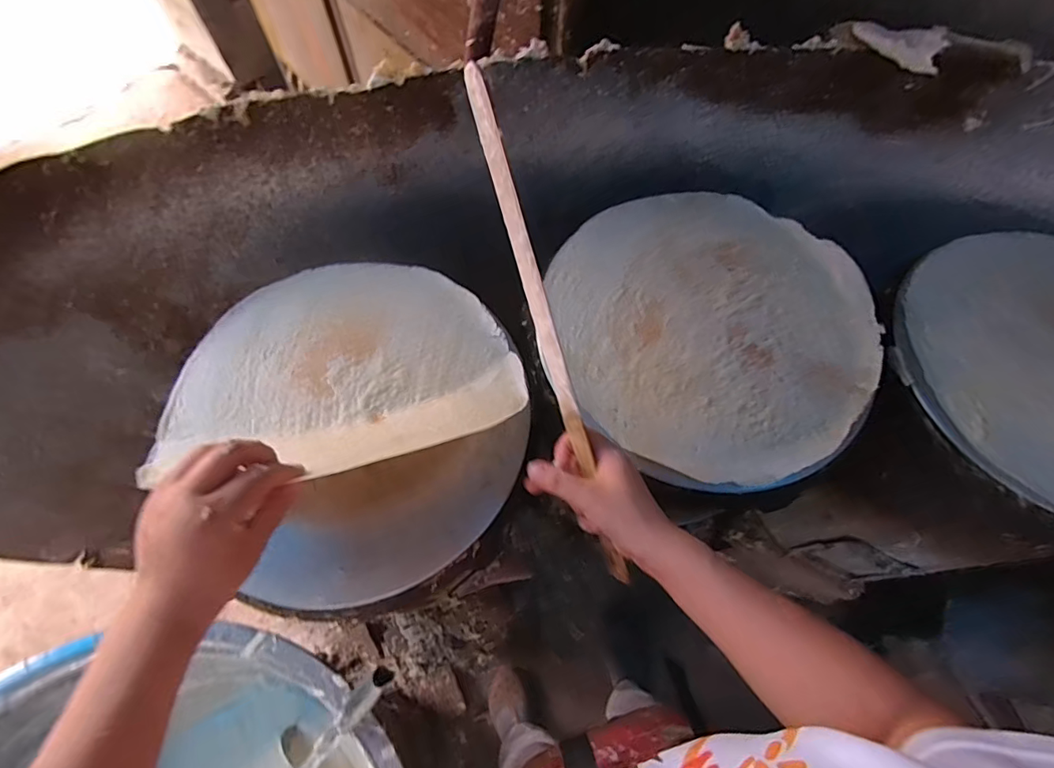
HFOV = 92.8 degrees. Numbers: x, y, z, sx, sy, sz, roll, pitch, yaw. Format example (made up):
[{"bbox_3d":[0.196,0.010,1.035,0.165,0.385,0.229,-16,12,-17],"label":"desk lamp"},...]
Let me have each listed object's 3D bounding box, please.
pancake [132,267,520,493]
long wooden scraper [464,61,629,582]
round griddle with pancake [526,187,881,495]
[{"bbox_3d":[-0.189,-0.038,0.504,0.354,0.116,0.265,-1,68,-4],"label":"pancake"},{"bbox_3d":[0.018,-0.034,0.417,0.012,0.025,0.431,-19,99,-11],"label":"long wooden scraper"},{"bbox_3d":[0.199,-0.071,0.566,0.356,0.030,0.347,1,67,-3],"label":"round griddle with pancake"}]

